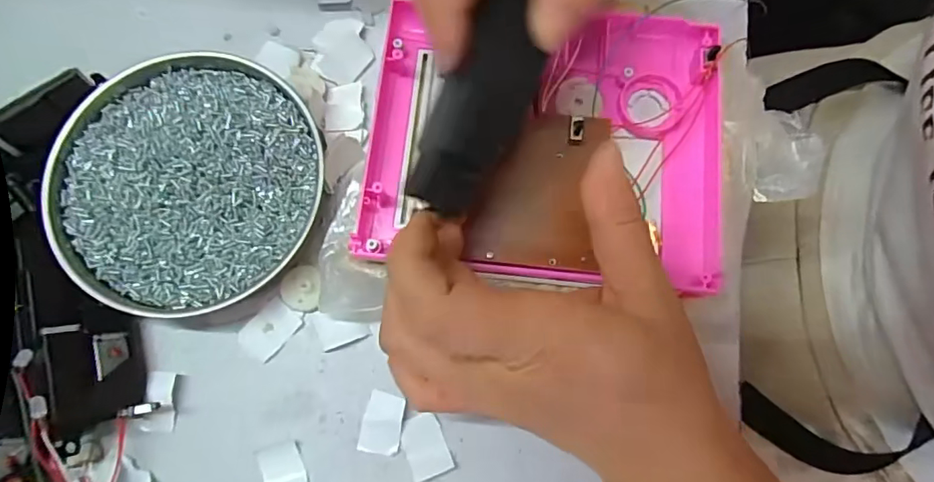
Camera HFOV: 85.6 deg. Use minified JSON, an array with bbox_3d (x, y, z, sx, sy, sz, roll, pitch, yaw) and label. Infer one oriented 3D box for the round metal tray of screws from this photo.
[{"bbox_3d":[-0.145,-0.031,0.264,0.127,0.023,0.134,0,78,0],"label":"round metal tray of screws"}]

